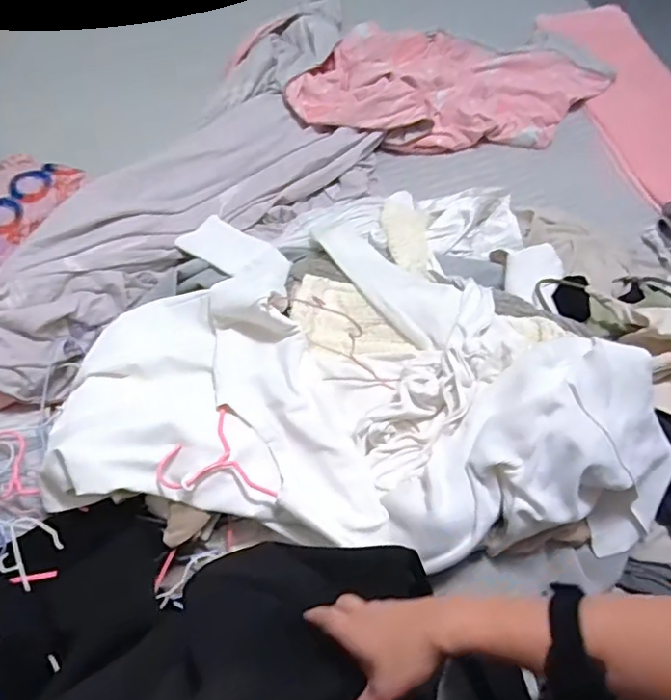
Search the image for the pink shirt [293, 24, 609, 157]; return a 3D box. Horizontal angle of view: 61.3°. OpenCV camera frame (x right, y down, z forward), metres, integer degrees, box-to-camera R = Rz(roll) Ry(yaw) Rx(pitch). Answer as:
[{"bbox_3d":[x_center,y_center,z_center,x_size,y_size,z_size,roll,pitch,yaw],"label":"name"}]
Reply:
[{"bbox_3d":[0.277,-0.634,1.319,0.706,0.086,0.428,12,63,4],"label":"pink shirt"}]

